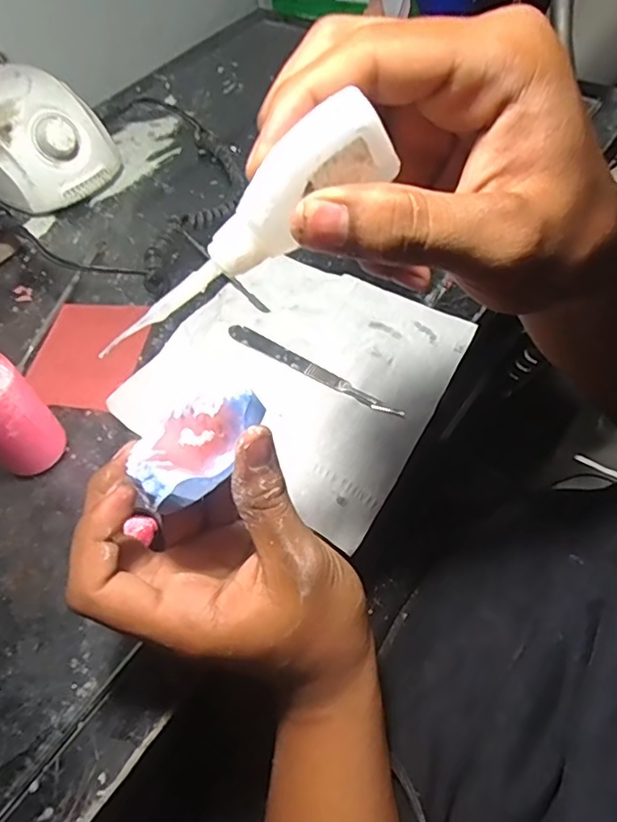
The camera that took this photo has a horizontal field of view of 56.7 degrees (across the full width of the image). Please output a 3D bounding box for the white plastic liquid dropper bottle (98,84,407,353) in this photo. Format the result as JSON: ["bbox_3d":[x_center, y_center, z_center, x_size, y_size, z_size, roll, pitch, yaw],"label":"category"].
[{"bbox_3d":[-0.021,-0.053,0.182,0.108,0.027,0.014,-37,55,17],"label":"white plastic liquid dropper bottle"}]

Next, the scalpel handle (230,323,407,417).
[{"bbox_3d":[0.002,-0.028,0.383,0.135,0.006,0.011,27,61,21],"label":"scalpel handle"}]

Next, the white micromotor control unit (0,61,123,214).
[{"bbox_3d":[-0.238,-0.234,0.502,0.096,0.087,0.109,35,64,25],"label":"white micromotor control unit"}]

